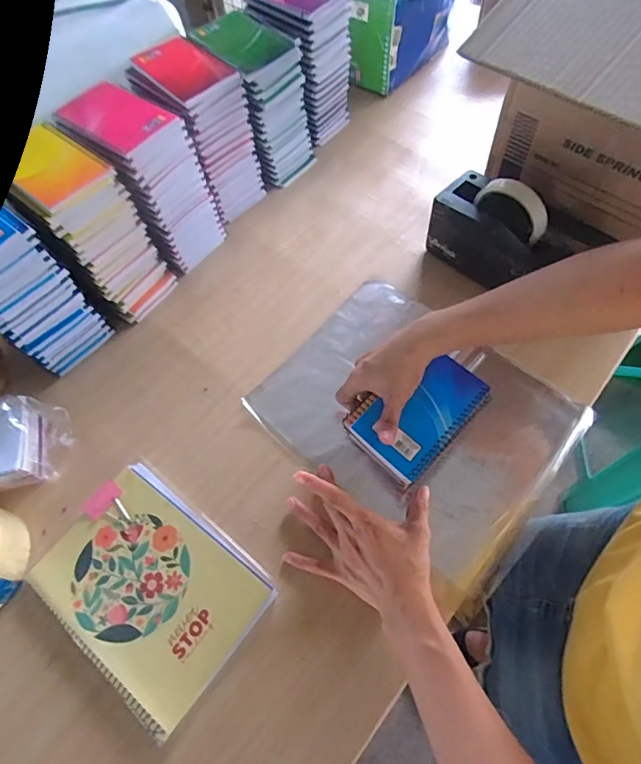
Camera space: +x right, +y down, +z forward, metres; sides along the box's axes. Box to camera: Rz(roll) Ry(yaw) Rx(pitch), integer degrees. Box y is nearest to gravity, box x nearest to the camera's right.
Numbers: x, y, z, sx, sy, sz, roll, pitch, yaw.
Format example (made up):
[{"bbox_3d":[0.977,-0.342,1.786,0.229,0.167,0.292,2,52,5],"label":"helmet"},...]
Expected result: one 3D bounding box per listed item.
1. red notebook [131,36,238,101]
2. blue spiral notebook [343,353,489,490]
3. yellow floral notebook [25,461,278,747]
[{"bbox_3d":[-0.177,-0.410,0.589,0.079,0.009,0.131,-38,66,-15],"label":"red notebook"},{"bbox_3d":[0.105,0.031,0.485,0.140,0.020,0.092,-39,66,-16],"label":"blue spiral notebook"},{"bbox_3d":[-0.177,0.208,0.470,0.220,0.015,0.162,34,69,20],"label":"yellow floral notebook"}]

